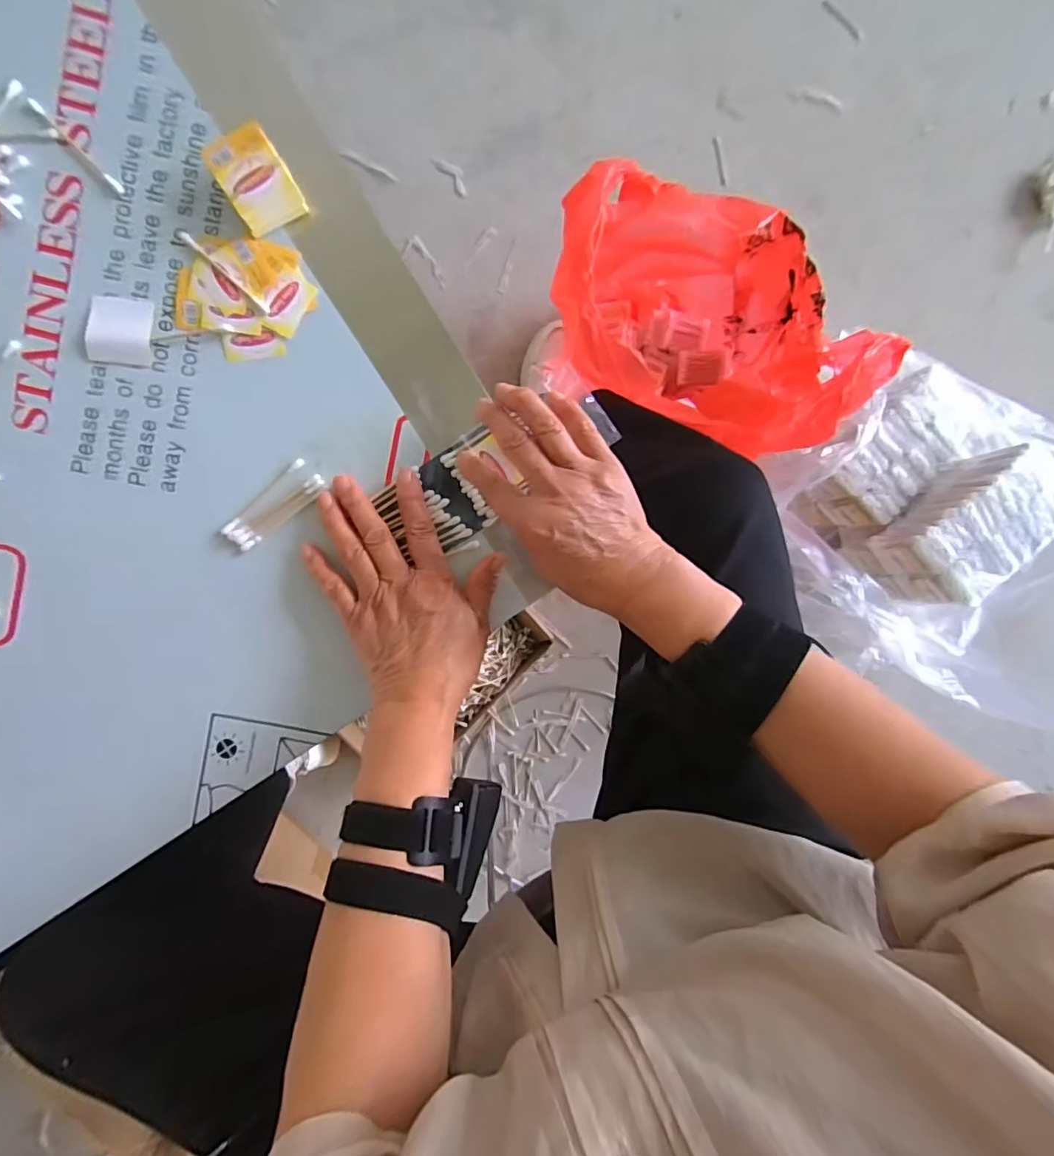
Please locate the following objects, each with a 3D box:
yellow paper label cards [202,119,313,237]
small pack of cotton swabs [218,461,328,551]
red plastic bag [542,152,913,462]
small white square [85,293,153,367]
[{"bbox_3d":[-0.174,-0.255,0.338,0.040,0.024,0.052,-33,96,-2],"label":"yellow paper label cards"},{"bbox_3d":[-0.175,-0.049,0.363,0.073,0.005,0.026,-44,96,-1],"label":"small pack of cotton swabs"},{"bbox_3d":[0.218,-0.304,0.691,0.381,0.302,0.282,2,94,-4],"label":"red plastic bag"},{"bbox_3d":[-0.270,-0.164,0.348,0.040,0.004,0.043,6,93,-5],"label":"small white square"}]

